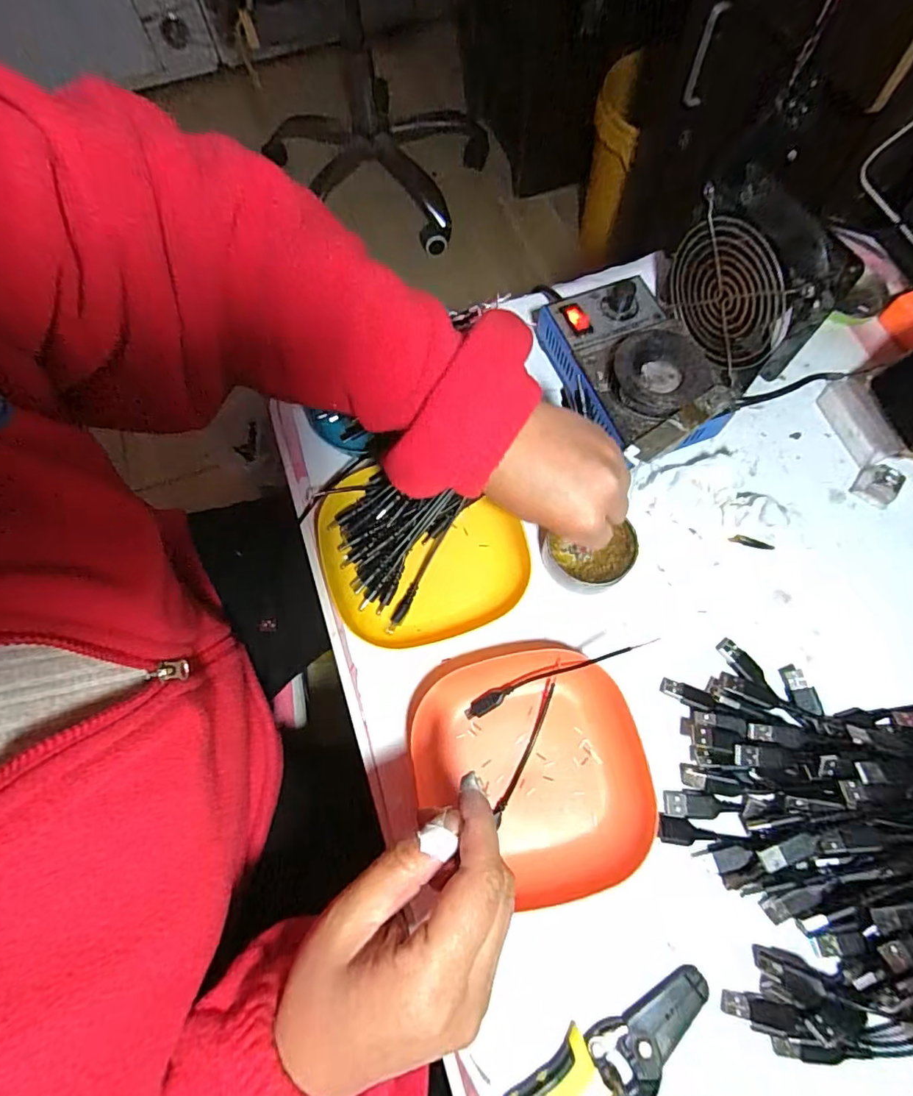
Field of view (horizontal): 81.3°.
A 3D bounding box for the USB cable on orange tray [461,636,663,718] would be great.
[{"bbox_3d":[0.063,0.085,0.348,0.124,0.007,0.012,-23,70,11],"label":"USB cable on orange tray"}]

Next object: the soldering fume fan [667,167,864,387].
[{"bbox_3d":[0.222,-0.200,0.417,0.058,0.117,0.119,-26,71,-7],"label":"soldering fume fan"}]

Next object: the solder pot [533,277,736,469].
[{"bbox_3d":[0.134,-0.142,0.427,0.109,0.063,0.158,-28,71,-8],"label":"solder pot"}]

